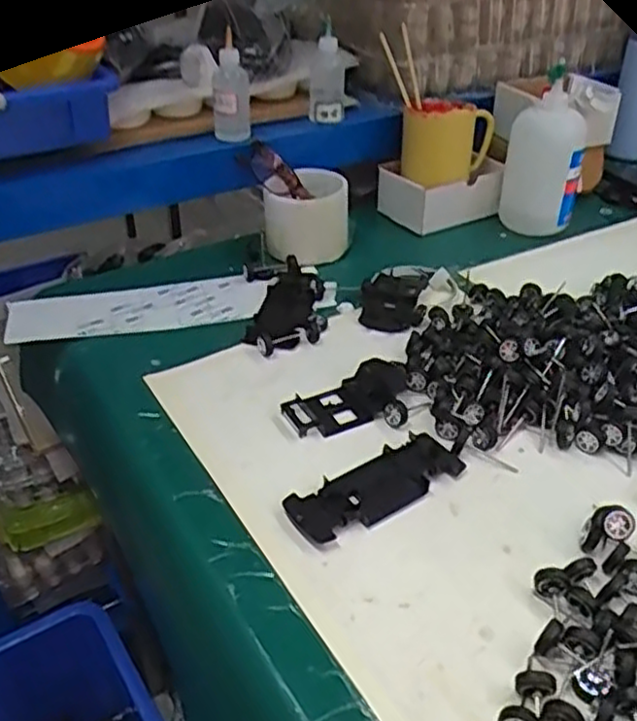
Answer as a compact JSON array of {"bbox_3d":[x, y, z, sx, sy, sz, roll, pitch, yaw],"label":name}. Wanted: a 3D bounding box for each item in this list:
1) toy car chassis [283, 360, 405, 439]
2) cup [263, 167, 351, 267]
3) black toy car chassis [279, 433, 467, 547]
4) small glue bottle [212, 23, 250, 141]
[{"bbox_3d":[0.026,0.031,0.561,0.105,0.014,0.052,-21,40,-26],"label":"toy car chassis"},{"bbox_3d":[-0.011,-0.147,0.753,0.087,0.072,0.088,-3,35,-2],"label":"cup"},{"bbox_3d":[0.040,0.083,0.487,0.124,0.006,0.046,-24,41,-28],"label":"black toy car chassis"},{"bbox_3d":[-0.090,-0.275,0.736,0.038,0.097,0.045,-5,35,-6],"label":"small glue bottle"}]

